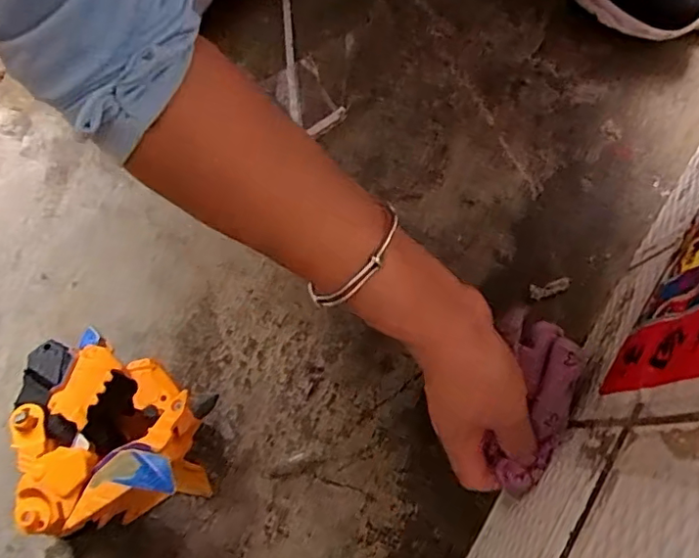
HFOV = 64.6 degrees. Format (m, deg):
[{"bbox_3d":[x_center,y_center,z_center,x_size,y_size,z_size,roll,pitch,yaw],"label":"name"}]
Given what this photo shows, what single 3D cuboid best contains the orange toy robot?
[{"bbox_3d":[-0.153,0.094,0.364,0.117,0.078,0.119,0,75,0],"label":"orange toy robot"}]

